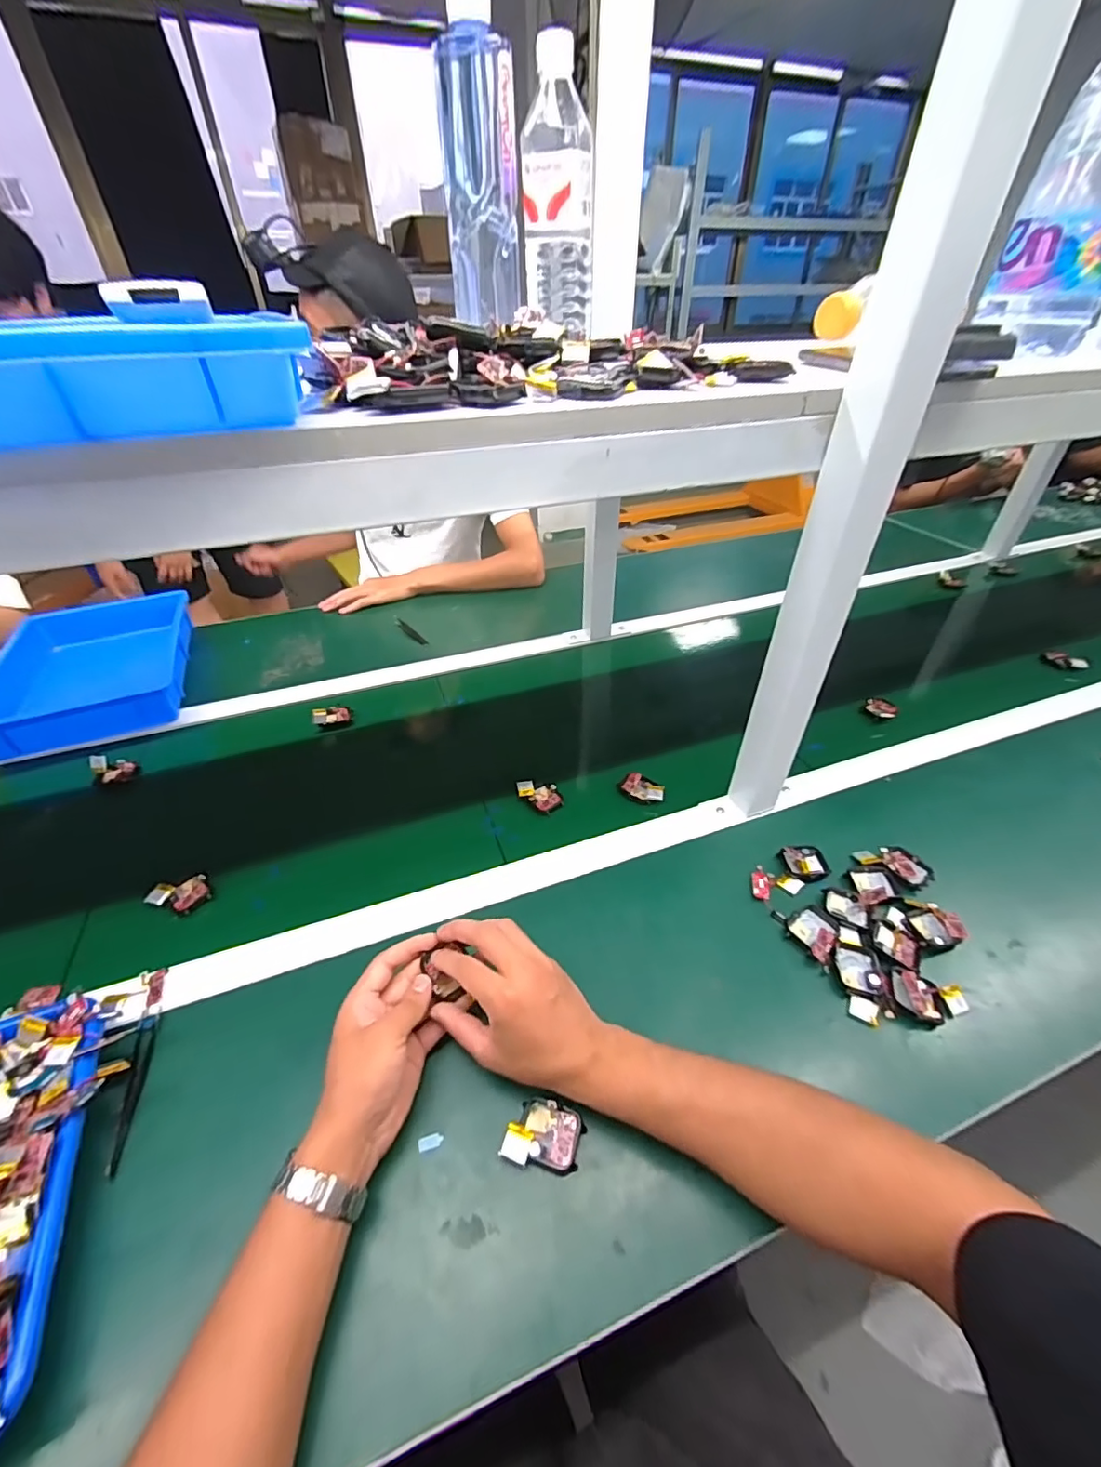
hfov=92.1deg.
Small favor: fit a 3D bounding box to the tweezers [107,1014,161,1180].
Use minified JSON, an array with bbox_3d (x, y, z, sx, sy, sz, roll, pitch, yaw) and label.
[{"bbox_3d":[-0.322,0.274,0.411,0.014,0.010,0.110,-12,42,-13],"label":"tweezers"}]

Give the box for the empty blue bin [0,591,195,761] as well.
[{"bbox_3d":[-0.718,-0.103,0.837,0.255,0.073,0.377,-16,43,-18],"label":"empty blue bin"}]

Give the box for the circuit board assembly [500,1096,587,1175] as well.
[{"bbox_3d":[-0.004,0.290,0.383,0.052,0.017,0.043,11,41,13],"label":"circuit board assembly"}]

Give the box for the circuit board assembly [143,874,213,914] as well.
[{"bbox_3d":[-0.376,0.164,0.538,0.053,0.017,0.036,-17,43,-19],"label":"circuit board assembly"}]

